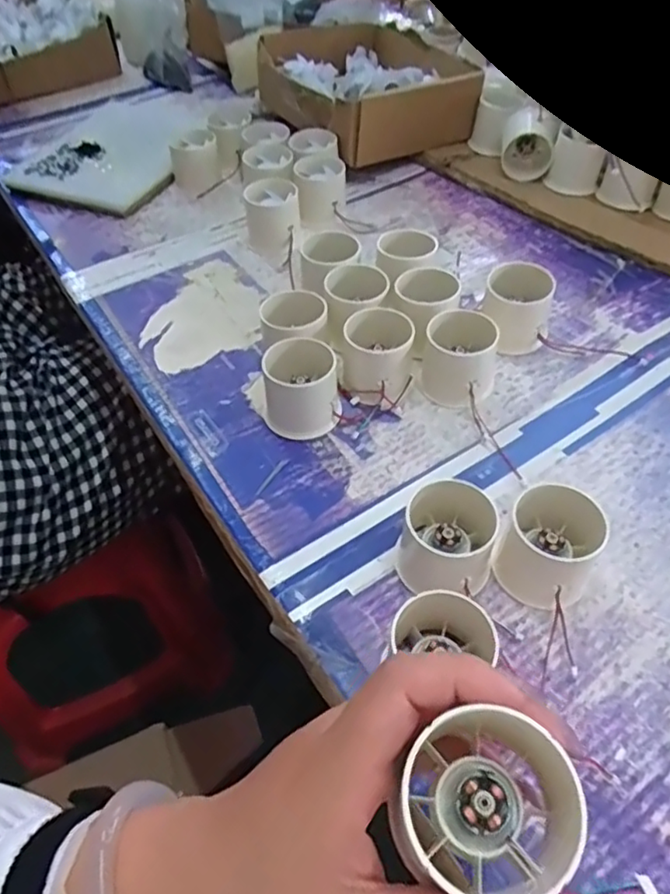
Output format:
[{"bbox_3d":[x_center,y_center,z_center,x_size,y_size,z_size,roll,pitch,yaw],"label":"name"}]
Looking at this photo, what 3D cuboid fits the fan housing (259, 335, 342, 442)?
[{"bbox_3d":[-0.025,-0.043,0.435,0.055,0.047,0.057,-2,51,2],"label":"fan housing"}]

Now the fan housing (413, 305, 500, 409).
[{"bbox_3d":[0.089,-0.065,0.448,0.055,0.052,0.048,11,52,12],"label":"fan housing"}]

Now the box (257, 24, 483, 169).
[{"bbox_3d":[0.035,-0.421,0.718,0.196,0.072,0.223,-27,54,-17],"label":"box"}]

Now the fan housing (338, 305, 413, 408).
[{"bbox_3d":[0.030,-0.066,0.455,0.053,0.046,0.062,-1,51,3],"label":"fan housing"}]

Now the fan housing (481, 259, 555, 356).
[{"bbox_3d":[0.141,-0.107,0.479,0.048,0.051,0.053,9,52,11],"label":"fan housing"}]

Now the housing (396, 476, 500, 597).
[{"bbox_3d":[0.067,0.053,0.358,0.054,0.046,0.056,-2,51,2],"label":"housing"}]

